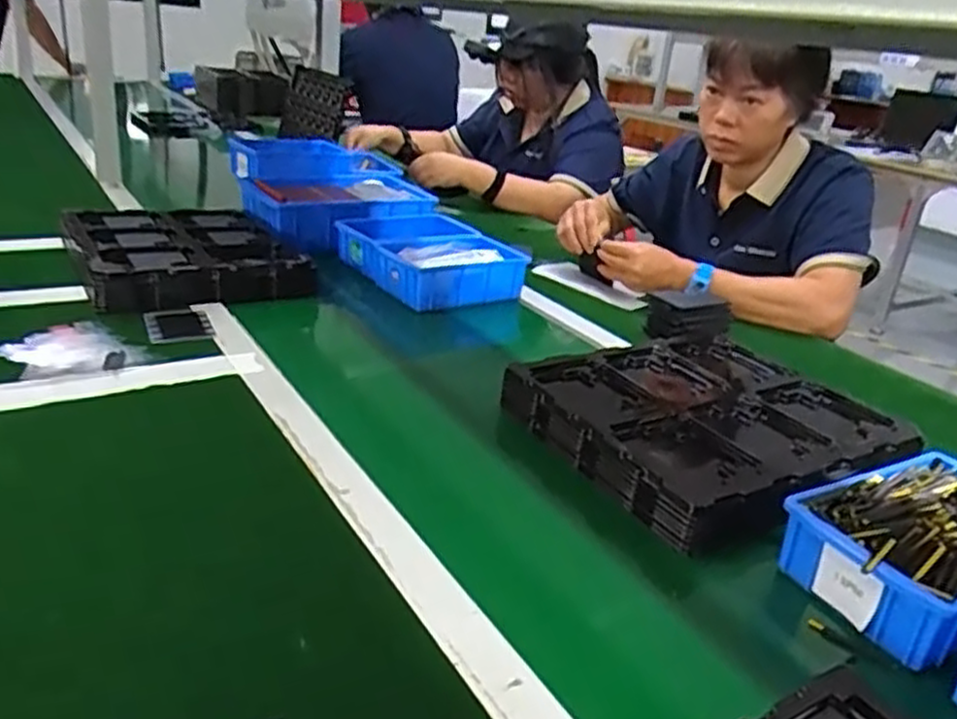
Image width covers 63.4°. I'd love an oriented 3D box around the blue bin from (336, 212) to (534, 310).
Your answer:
[{"bbox_3d":[-0.072,-0.149,1.137,0.202,0.059,0.229,-13,30,-37],"label":"blue bin"}]

